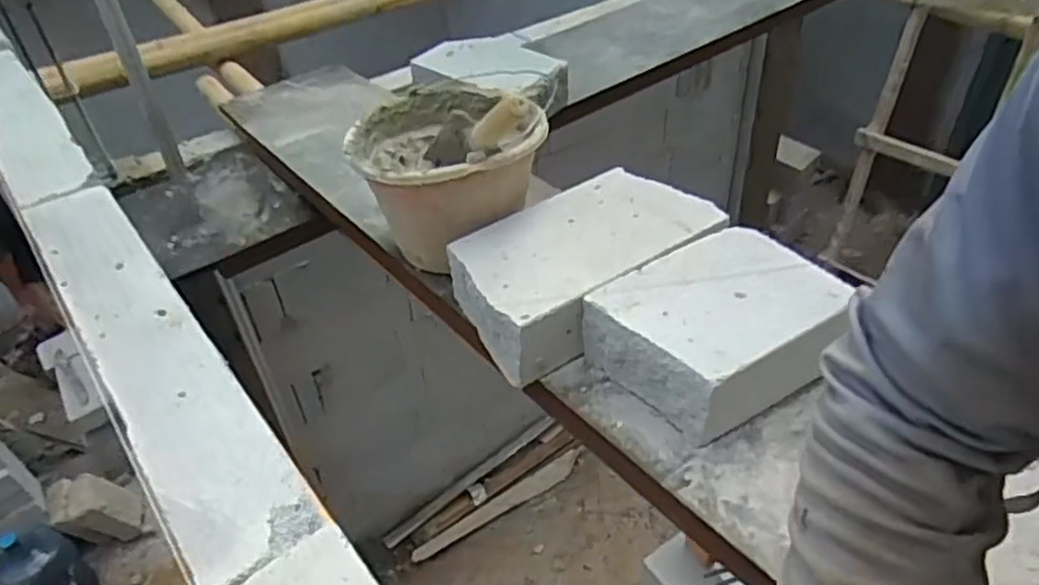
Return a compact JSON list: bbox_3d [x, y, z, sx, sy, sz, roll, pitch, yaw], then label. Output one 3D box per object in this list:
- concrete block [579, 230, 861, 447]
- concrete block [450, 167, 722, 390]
[{"bbox_3d":[0.230,0.034,0.870,0.245,0.094,0.198,-26,45,-23],"label":"concrete block"},{"bbox_3d":[0.081,-0.049,0.980,0.341,0.082,0.207,-27,45,-24],"label":"concrete block"}]

